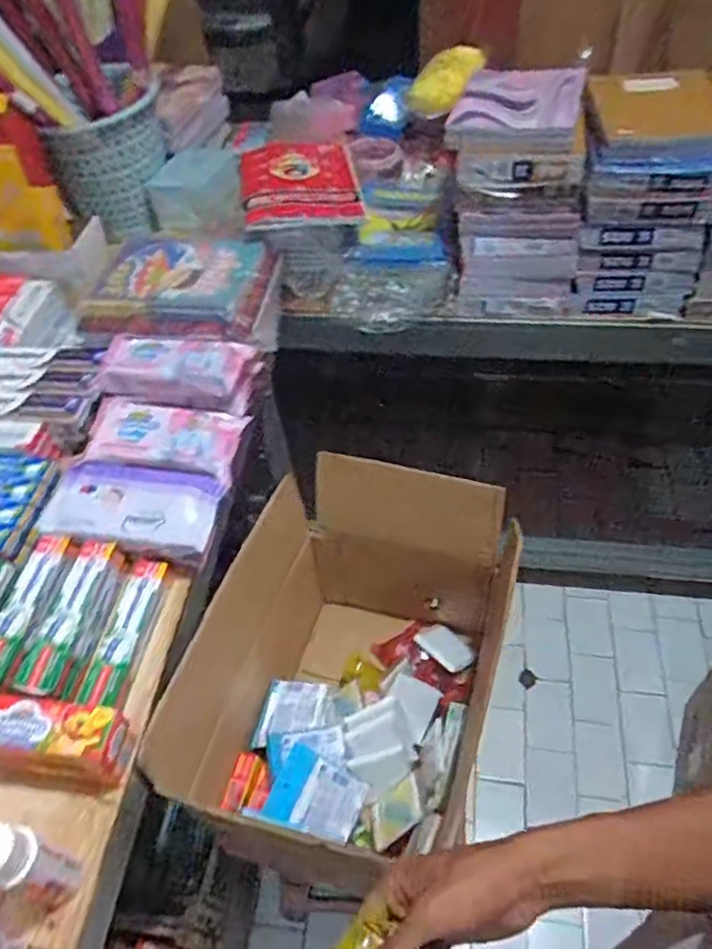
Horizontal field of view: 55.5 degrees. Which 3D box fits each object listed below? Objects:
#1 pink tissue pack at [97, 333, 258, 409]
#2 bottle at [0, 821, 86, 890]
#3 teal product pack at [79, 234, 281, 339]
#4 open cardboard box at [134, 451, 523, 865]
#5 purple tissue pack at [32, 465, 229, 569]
[{"bbox_3d":[-0.230,-0.139,0.855,0.193,0.042,0.101,6,51,10],"label":"pink tissue pack"},{"bbox_3d":[-0.249,0.301,0.521,0.036,0.131,0.038,-2,50,3],"label":"bottle"},{"bbox_3d":[-0.245,-0.264,0.941,0.235,0.068,0.192,4,51,8],"label":"teal product pack"},{"bbox_3d":[0.018,0.238,0.864,0.307,0.305,0.387,9,52,12],"label":"open cardboard box"},{"bbox_3d":[-0.247,0.038,0.751,0.188,0.032,0.097,3,51,7],"label":"purple tissue pack"}]

